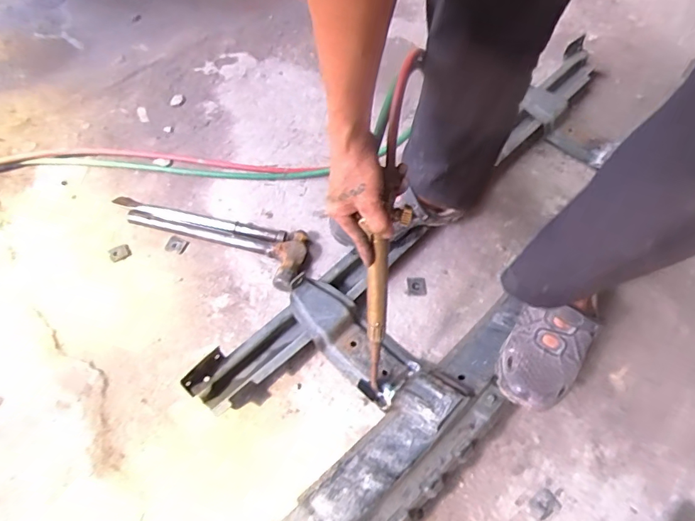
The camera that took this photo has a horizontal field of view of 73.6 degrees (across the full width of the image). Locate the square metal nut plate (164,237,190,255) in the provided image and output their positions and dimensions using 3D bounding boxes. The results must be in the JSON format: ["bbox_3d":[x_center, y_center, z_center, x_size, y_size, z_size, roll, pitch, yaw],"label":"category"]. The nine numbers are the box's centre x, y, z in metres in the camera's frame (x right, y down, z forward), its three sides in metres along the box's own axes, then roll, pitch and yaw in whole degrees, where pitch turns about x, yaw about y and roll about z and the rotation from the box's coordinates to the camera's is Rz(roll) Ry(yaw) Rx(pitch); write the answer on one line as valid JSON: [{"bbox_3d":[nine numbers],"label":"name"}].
[{"bbox_3d":[-0.329,-0.029,0.898,0.041,0.005,0.032,16,63,9],"label":"square metal nut plate"}]

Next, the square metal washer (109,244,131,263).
[{"bbox_3d":[-0.435,-0.013,0.888,0.037,0.005,0.029,-21,80,-21],"label":"square metal washer"}]

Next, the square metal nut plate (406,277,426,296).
[{"bbox_3d":[0.126,0.048,0.857,0.038,0.009,0.037,-3,61,-1],"label":"square metal nut plate"}]

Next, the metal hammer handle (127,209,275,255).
[{"bbox_3d":[-0.279,-0.053,0.876,0.286,0.027,0.028,14,62,8],"label":"metal hammer handle"}]

